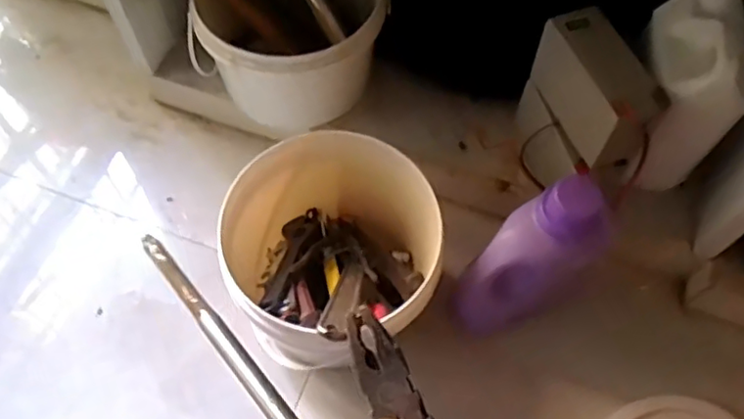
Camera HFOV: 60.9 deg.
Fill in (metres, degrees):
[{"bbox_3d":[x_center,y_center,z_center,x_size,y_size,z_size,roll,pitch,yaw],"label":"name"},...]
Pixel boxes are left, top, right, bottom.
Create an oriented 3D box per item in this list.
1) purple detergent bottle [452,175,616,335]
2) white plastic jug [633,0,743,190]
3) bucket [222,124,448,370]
[{"bbox_3d":[0.160,0.061,0.671,0.070,0.252,0.087,-18,60,-44],"label":"purple detergent bottle"},{"bbox_3d":[0.347,-0.135,0.711,0.103,0.194,0.153,9,63,4],"label":"white plastic jug"},{"bbox_3d":[-0.056,0.040,0.726,0.208,0.196,0.208,0,63,-1],"label":"bucket"}]

